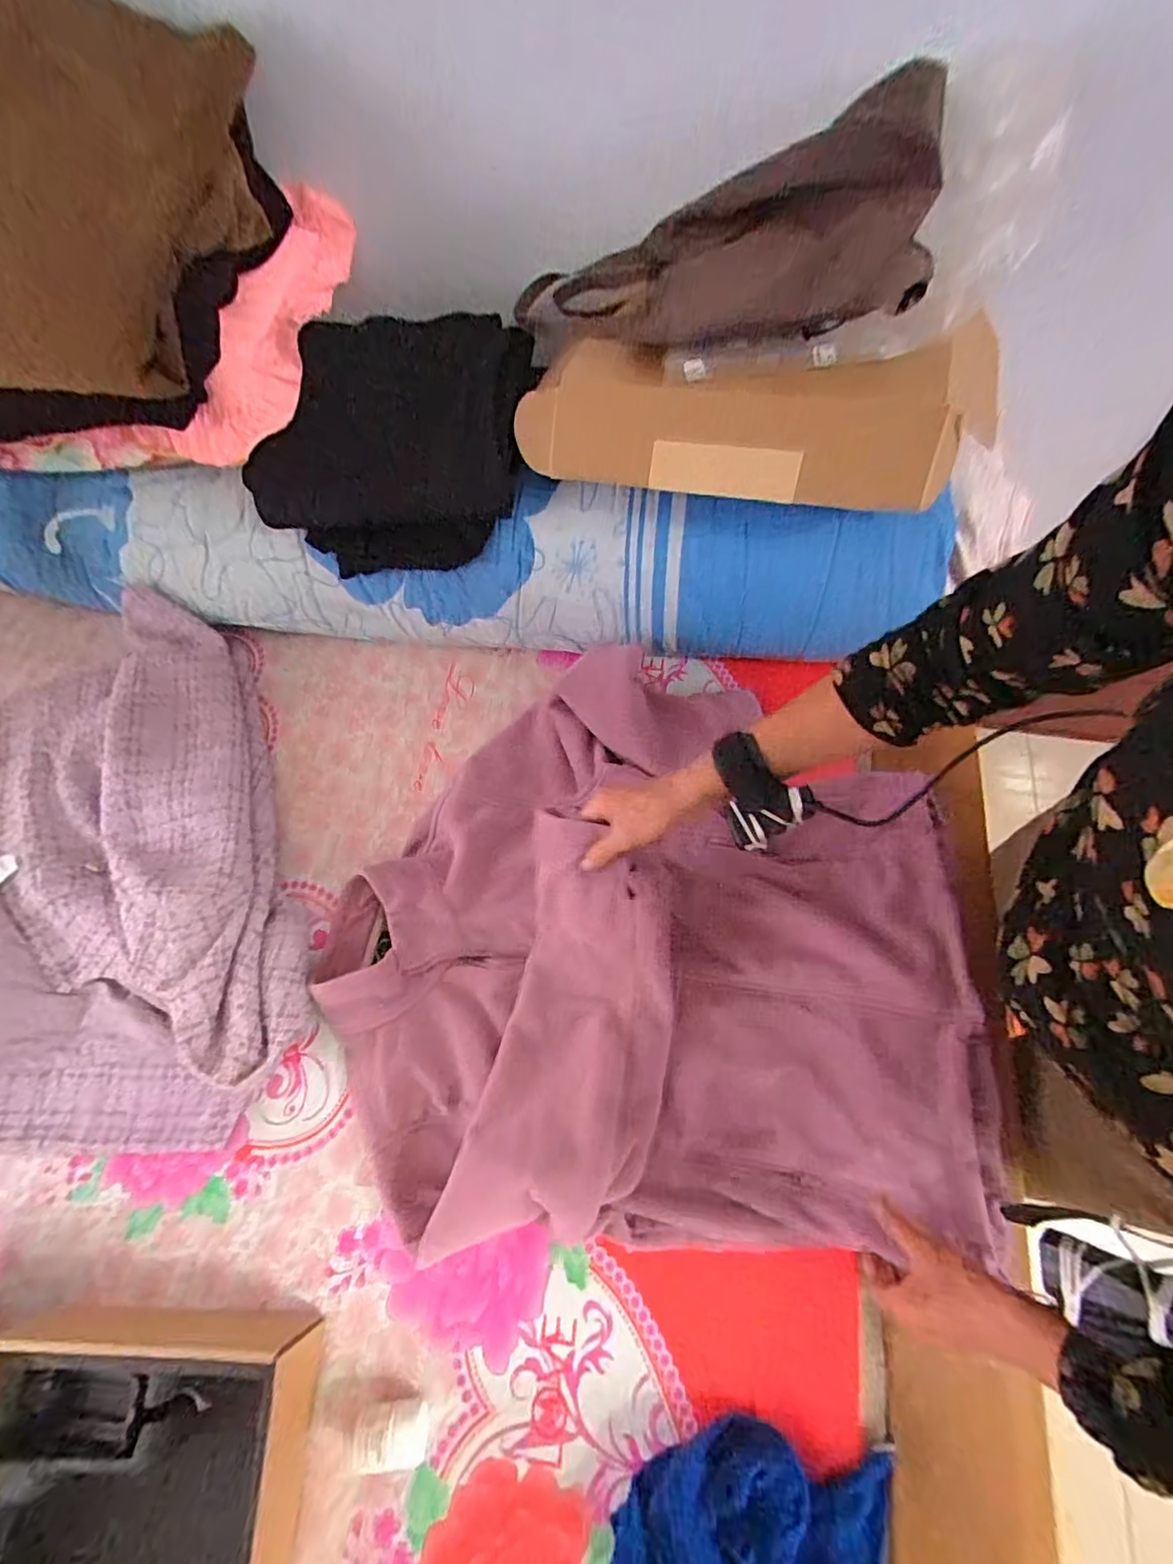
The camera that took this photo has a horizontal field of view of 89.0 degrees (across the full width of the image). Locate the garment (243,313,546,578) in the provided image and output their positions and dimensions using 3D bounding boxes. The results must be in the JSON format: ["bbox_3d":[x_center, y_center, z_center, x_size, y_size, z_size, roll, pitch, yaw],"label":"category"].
[{"bbox_3d":[-0.223,-0.406,0.719,0.329,0.162,0.263,3,66,5],"label":"garment"}]

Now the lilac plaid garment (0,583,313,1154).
[{"bbox_3d":[-0.542,0.070,0.711,0.493,0.105,0.633,-1,63,2],"label":"lilac plaid garment"}]

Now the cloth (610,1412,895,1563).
[{"bbox_3d":[0.131,0.573,0.454,0.216,0.066,0.116,-23,66,-9],"label":"cloth"}]

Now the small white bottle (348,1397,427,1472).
[{"bbox_3d":[-0.162,0.546,0.502,0.059,0.034,0.038,-3,66,3],"label":"small white bottle"}]

